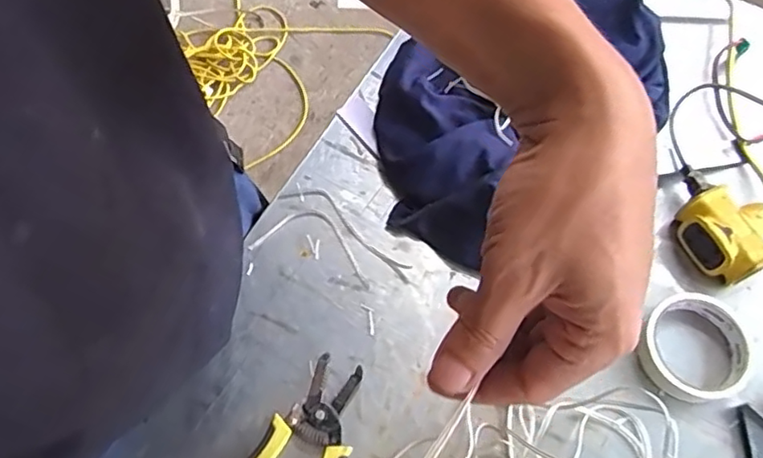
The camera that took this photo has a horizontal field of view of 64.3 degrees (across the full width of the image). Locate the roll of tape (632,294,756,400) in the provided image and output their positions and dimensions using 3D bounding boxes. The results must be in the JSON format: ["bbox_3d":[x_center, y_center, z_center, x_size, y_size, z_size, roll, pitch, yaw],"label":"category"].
[{"bbox_3d":[0.271,0.102,0.523,0.088,0.021,0.099,39,70,18],"label":"roll of tape"}]

